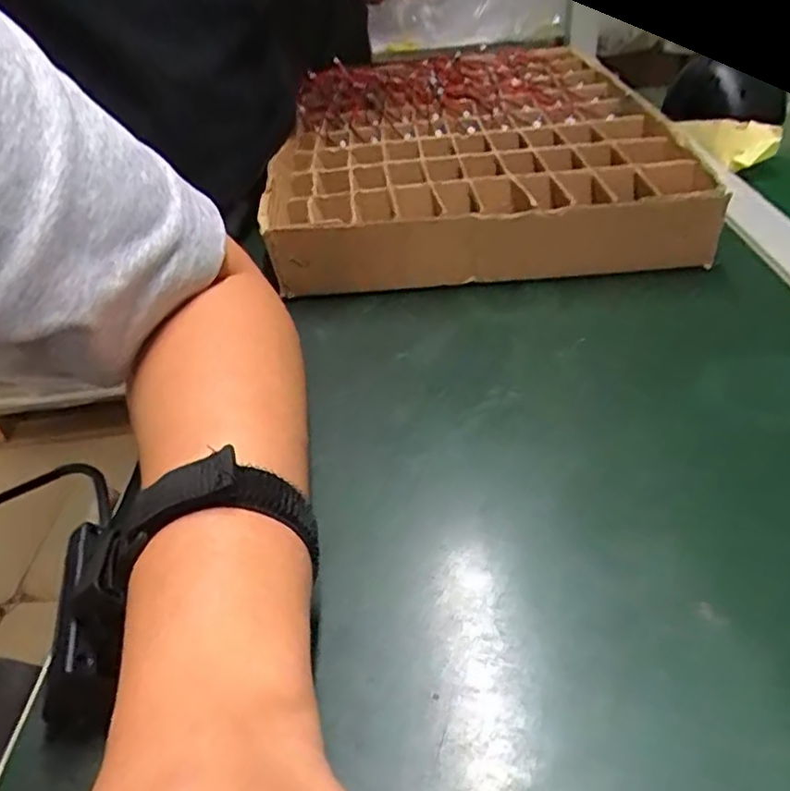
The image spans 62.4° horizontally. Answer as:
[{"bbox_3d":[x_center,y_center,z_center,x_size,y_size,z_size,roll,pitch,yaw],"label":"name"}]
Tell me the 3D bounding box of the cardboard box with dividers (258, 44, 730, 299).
[{"bbox_3d":[0.049,-0.237,0.615,0.295,0.074,0.489,-5,38,2],"label":"cardboard box with dividers"}]

